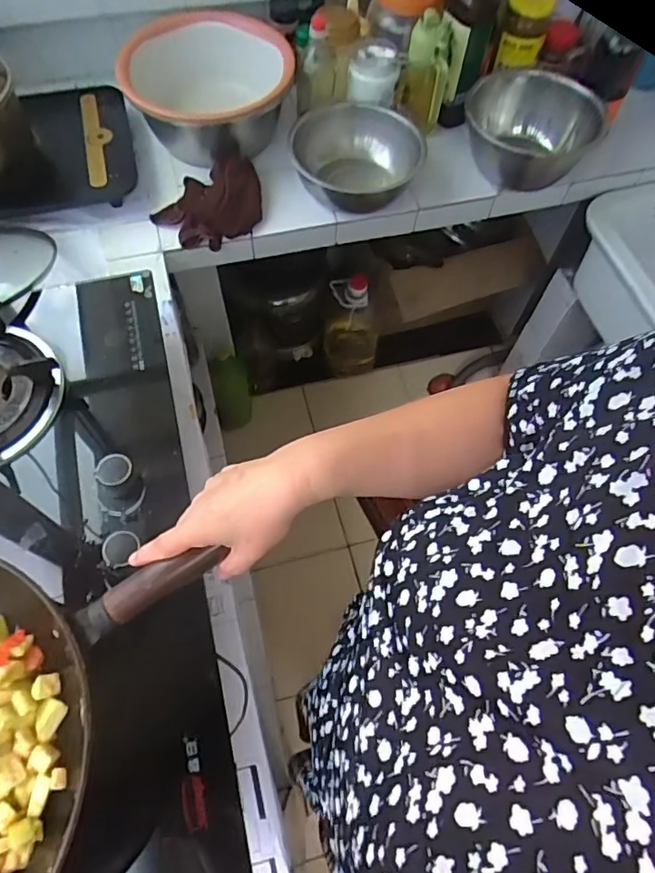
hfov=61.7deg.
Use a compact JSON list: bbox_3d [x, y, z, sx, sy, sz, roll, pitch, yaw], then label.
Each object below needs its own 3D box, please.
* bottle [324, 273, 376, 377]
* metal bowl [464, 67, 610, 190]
[{"bbox_3d":[0.066,-0.306,1.500,0.140,0.321,0.108,-7,63,-6],"label":"bottle"},{"bbox_3d":[0.351,-0.543,0.974,0.207,0.131,0.211,1,63,-2],"label":"metal bowl"}]

